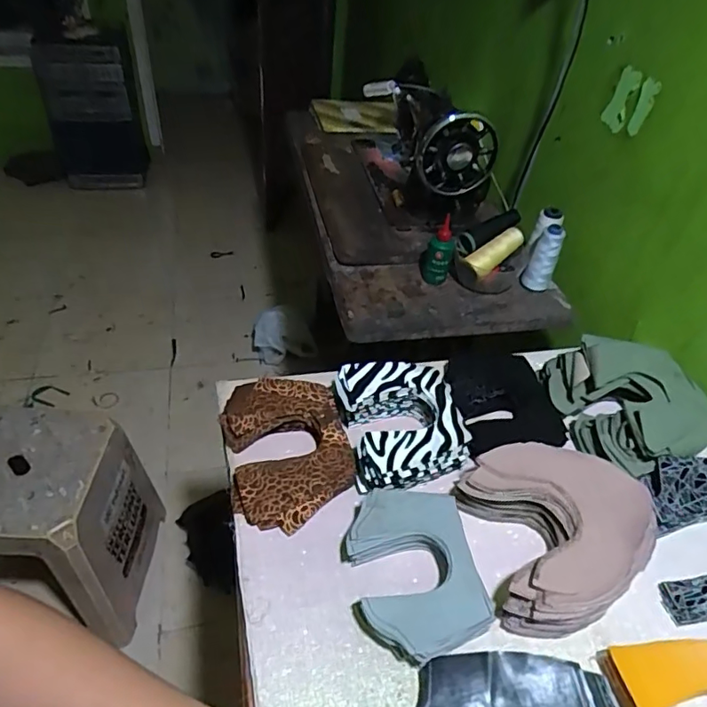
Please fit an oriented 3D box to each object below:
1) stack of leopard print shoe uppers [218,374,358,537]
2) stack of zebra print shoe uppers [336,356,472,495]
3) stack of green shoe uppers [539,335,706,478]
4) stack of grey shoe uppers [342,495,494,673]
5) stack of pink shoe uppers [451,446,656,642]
[{"bbox_3d":[-0.077,0.109,0.632,0.139,0.049,0.185,-8,46,-15],"label":"stack of leopard print shoe uppers"},{"bbox_3d":[0.061,0.084,0.650,0.139,0.059,0.158,-7,46,-14],"label":"stack of zebra print shoe uppers"},{"bbox_3d":[0.358,0.060,0.682,0.177,0.075,0.167,-9,46,-15],"label":"stack of green shoe uppers"},{"bbox_3d":[0.058,0.212,0.530,0.122,0.041,0.160,-4,44,-9],"label":"stack of grey shoe uppers"},{"bbox_3d":[0.216,0.179,0.565,0.183,0.058,0.180,-8,45,-13],"label":"stack of pink shoe uppers"}]

